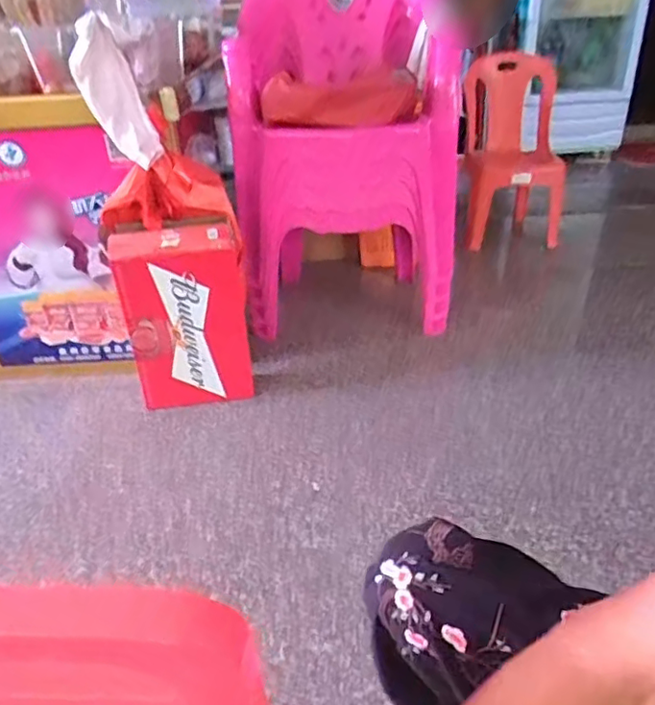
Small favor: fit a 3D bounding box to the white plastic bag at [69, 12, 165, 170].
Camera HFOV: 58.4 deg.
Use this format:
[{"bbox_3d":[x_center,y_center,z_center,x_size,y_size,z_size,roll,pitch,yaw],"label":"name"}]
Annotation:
[{"bbox_3d":[-0.449,-0.532,1.220,0.108,0.285,0.040,-20,24,4],"label":"white plastic bag"}]

